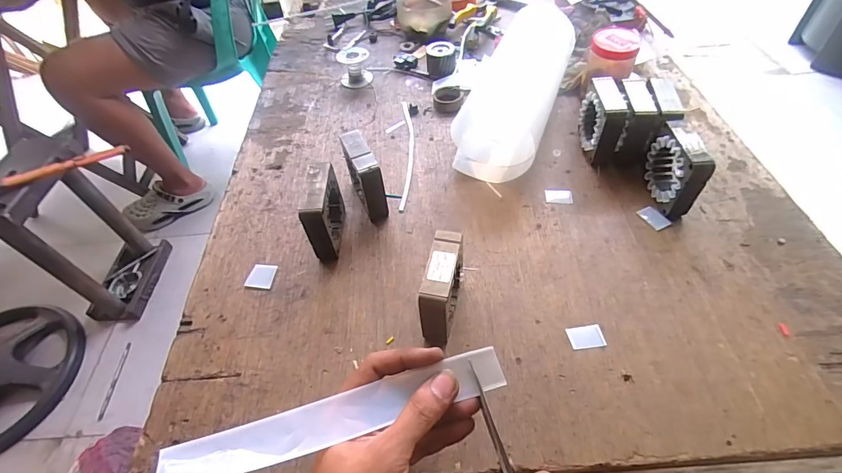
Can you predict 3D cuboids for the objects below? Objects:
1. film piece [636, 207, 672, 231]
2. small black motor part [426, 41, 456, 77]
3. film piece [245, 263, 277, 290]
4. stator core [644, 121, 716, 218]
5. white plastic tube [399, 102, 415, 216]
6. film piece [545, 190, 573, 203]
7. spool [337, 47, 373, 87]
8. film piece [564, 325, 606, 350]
[{"bbox_3d":[0.247,-0.020,0.438,0.019,0.004,0.031,-31,58,-7],"label":"film piece"},{"bbox_3d":[0.031,-0.274,0.634,0.043,0.034,0.045,-3,51,3],"label":"small black motor part"},{"bbox_3d":[-0.165,0.041,0.427,0.027,0.005,0.029,1,52,6],"label":"film piece"},{"bbox_3d":[0.262,-0.070,0.429,0.022,0.077,0.076,-5,51,2],"label":"stator core"},{"bbox_3d":[-0.017,-0.112,0.532,0.017,0.004,0.206,-3,51,3],"label":"white plastic tube"},{"bbox_3d":[0.156,-0.046,0.467,0.029,0.004,0.020,5,52,9],"label":"film piece"},{"bbox_3d":[-0.103,-0.263,0.637,0.047,0.044,0.050,-3,51,3],"label":"spool"},{"bbox_3d":[0.145,0.088,0.362,0.030,0.004,0.020,-8,51,-1],"label":"film piece"}]

